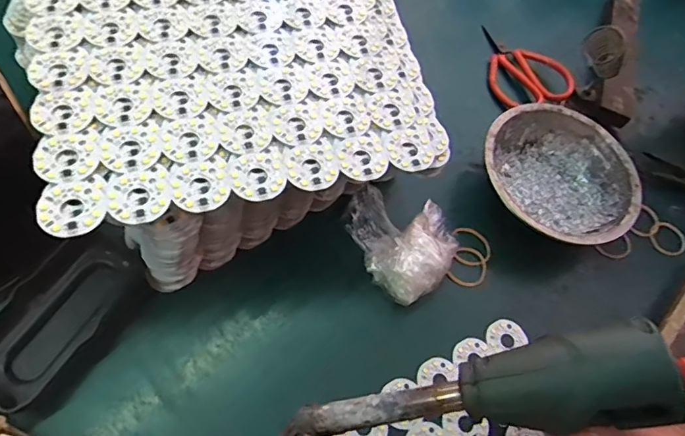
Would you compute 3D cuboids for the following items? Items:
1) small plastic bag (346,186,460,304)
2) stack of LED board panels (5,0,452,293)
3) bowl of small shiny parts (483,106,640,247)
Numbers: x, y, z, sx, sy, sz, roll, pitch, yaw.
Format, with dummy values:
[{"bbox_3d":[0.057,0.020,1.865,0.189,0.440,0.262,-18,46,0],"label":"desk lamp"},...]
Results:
[{"bbox_3d":[0.044,0.015,0.376,0.075,0.036,0.093,-23,67,-21],"label":"small plastic bag"},{"bbox_3d":[-0.072,-0.091,0.360,0.244,0.107,0.239,-12,66,-17],"label":"stack of LED board panels"},{"bbox_3d":[0.176,-0.032,0.412,0.124,0.044,0.122,5,62,-9],"label":"bowl of small shiny parts"}]

